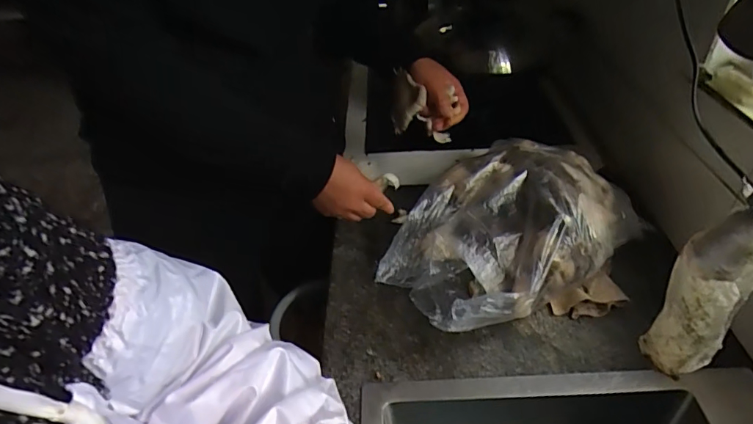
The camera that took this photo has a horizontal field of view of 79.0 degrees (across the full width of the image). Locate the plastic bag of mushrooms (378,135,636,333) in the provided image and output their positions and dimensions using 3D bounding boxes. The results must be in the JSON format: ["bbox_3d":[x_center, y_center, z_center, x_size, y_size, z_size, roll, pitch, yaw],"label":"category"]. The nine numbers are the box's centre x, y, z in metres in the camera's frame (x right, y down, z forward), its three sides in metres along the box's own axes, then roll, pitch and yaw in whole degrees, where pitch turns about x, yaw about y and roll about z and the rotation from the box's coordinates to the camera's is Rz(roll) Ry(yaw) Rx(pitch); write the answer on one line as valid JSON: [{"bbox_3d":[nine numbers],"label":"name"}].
[{"bbox_3d":[0.180,0.023,0.634,0.313,0.127,0.232,-31,47,-27],"label":"plastic bag of mushrooms"}]

